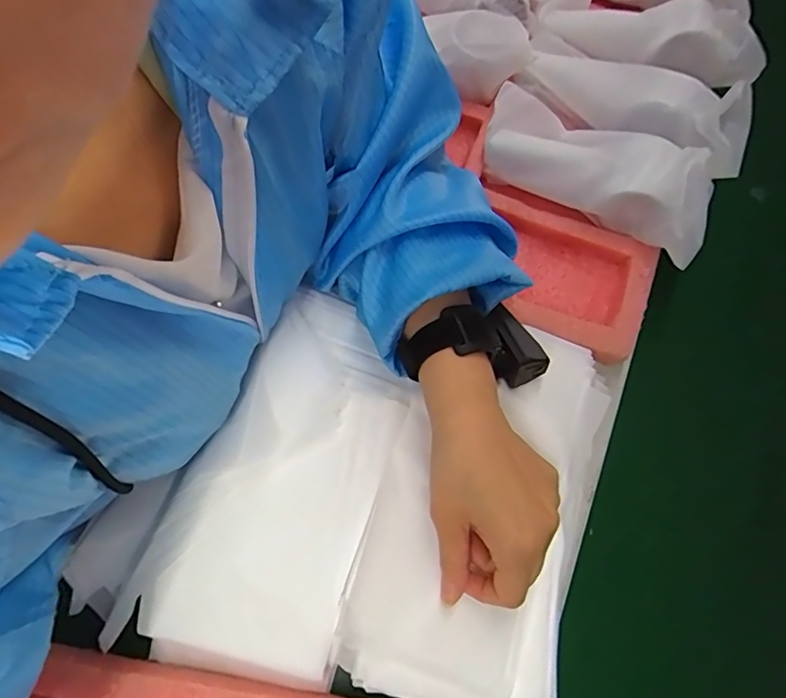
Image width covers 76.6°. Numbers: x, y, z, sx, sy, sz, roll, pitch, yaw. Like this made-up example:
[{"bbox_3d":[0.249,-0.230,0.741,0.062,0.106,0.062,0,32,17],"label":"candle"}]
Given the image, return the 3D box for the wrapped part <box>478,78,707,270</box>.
[{"bbox_3d":[0.160,-0.143,0.402,0.190,0.054,0.069,31,74,8],"label":"wrapped part"}]

